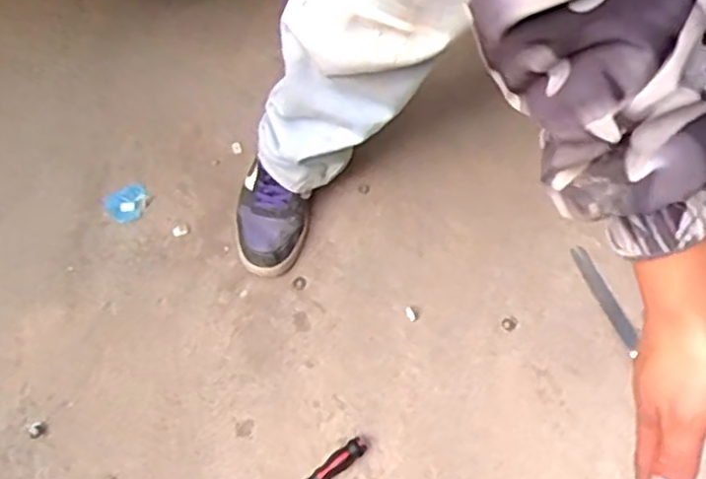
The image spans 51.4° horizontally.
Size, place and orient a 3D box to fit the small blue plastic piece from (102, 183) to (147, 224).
[{"bbox_3d":[-0.344,-0.054,1.115,0.065,0.012,0.061,0,67,-1],"label":"small blue plastic piece"}]

